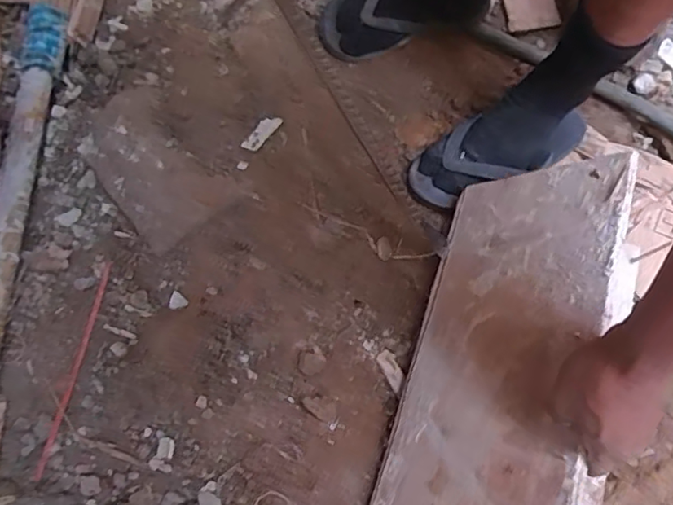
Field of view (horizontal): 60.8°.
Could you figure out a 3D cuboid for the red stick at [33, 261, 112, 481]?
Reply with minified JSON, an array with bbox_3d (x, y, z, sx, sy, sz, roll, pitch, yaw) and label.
[{"bbox_3d":[-0.287,0.124,0.631,0.012,0.012,0.238,13,74,-4],"label":"red stick"}]

